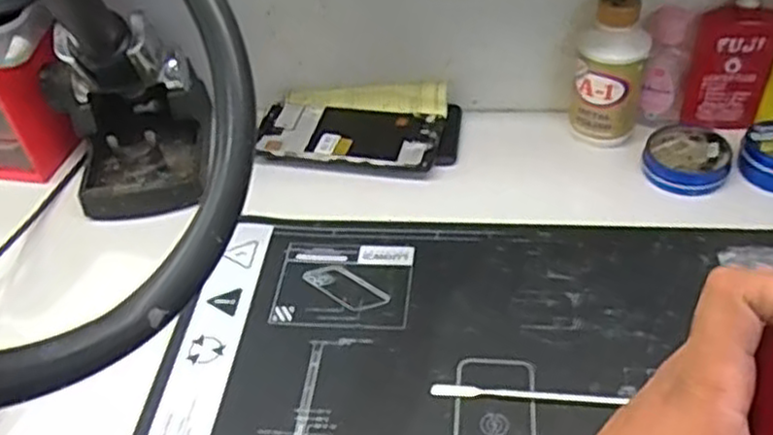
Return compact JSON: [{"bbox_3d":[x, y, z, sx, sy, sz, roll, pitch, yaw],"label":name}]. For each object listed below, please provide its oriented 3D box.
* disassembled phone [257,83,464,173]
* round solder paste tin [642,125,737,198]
[{"bbox_3d":[-0.022,-0.076,0.613,0.160,0.022,0.088,4,51,11],"label":"disassembled phone"},{"bbox_3d":[0.229,-0.044,0.564,0.062,0.019,0.064,-4,45,4],"label":"round solder paste tin"}]

